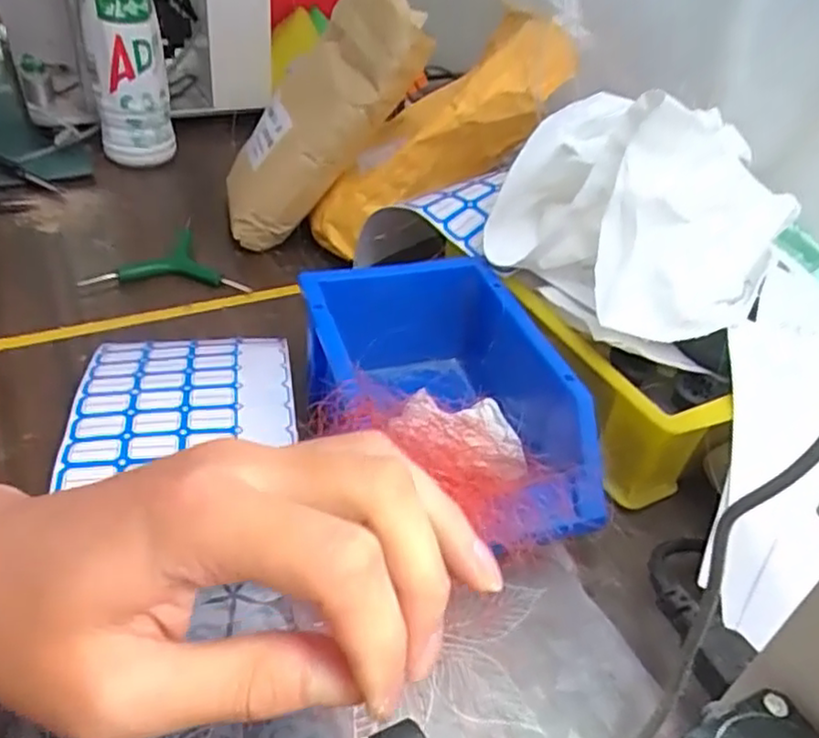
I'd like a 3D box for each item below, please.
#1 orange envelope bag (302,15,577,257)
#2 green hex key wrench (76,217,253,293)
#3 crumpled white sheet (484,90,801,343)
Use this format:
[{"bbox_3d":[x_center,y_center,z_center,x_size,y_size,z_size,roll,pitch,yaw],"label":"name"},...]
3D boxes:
[{"bbox_3d":[0.027,-0.170,0.542,0.237,0.089,0.045,-34,36,18],"label":"orange envelope bag"},{"bbox_3d":[-0.194,-0.084,0.542,0.114,0.012,0.099,-9,41,-19],"label":"green hex key wrench"},{"bbox_3d":[0.143,-0.099,0.407,0.137,0.106,0.134,-19,46,-28],"label":"crumpled white sheet"}]

